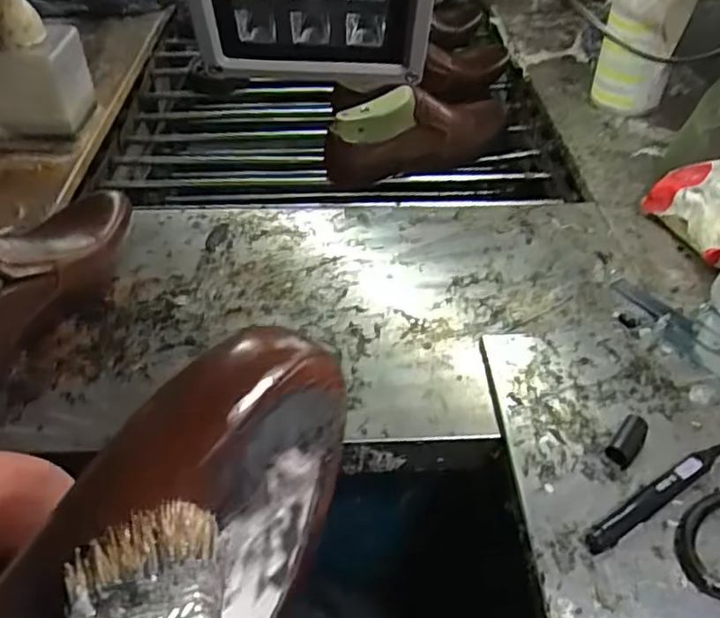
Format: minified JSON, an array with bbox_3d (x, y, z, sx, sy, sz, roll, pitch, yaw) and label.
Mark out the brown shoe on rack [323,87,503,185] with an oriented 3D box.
[{"bbox_3d":[0.092,-0.228,0.813,0.266,0.101,0.085,-21,47,-21],"label":"brown shoe on rack"}]

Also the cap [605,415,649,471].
[{"bbox_3d":[0.187,0.092,0.437,0.018,0.017,0.037,31,51,29],"label":"cap"}]

